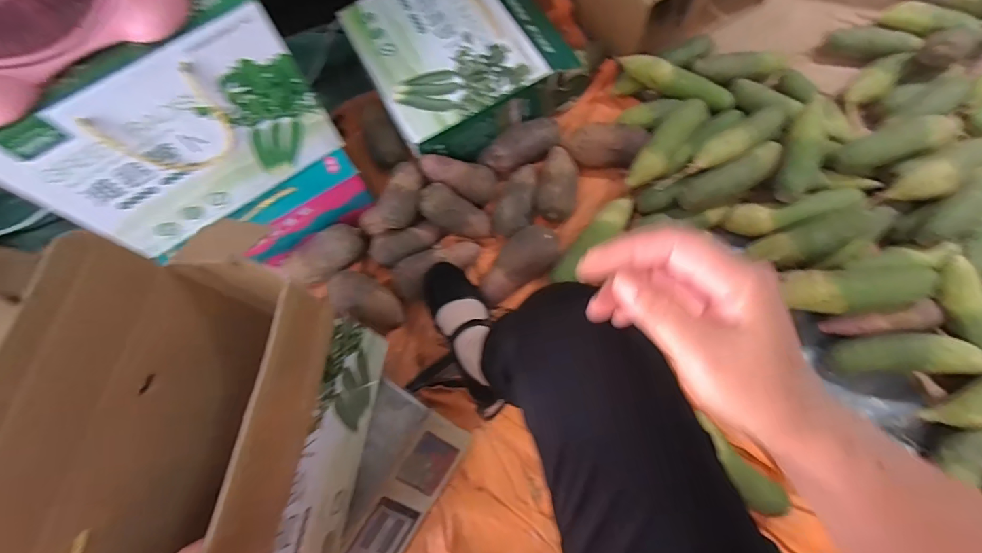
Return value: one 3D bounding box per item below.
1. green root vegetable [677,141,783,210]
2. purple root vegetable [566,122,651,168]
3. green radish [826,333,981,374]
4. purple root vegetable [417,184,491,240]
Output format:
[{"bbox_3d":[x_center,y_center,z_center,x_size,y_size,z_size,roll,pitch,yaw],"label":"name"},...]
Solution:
[{"bbox_3d":[0.413,-0.167,0.765,0.197,0.050,0.060,-24,71,-4],"label":"green root vegetable"},{"bbox_3d":[0.212,-0.243,0.825,0.140,0.065,0.062,13,73,9],"label":"purple root vegetable"},{"bbox_3d":[0.604,0.113,0.652,0.188,0.048,0.057,-5,71,36],"label":"green radish"},{"bbox_3d":[-0.060,-0.114,0.794,0.057,0.135,0.063,0,68,48],"label":"purple root vegetable"}]

